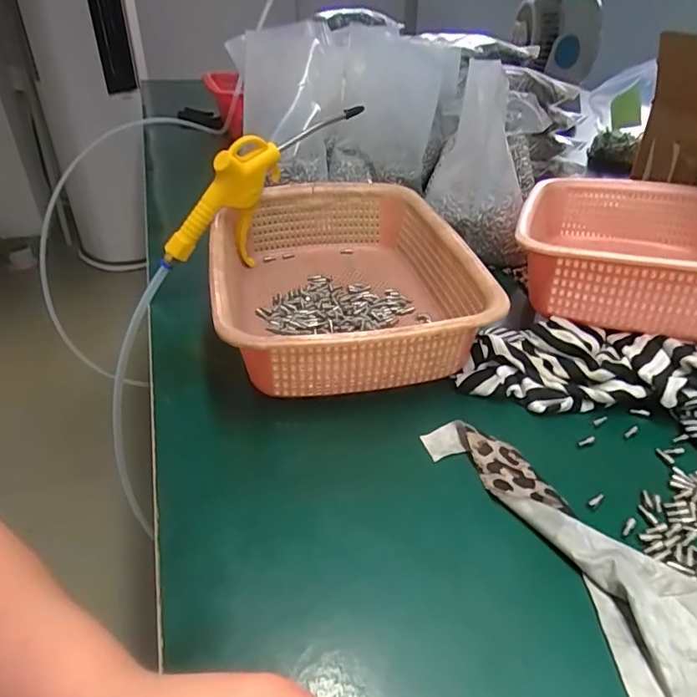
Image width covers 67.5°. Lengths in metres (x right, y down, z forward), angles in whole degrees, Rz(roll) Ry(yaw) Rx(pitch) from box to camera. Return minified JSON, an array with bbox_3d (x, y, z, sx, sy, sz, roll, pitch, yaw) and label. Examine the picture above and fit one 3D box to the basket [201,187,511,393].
[{"bbox_3d":[-0.010,-0.065,0.477,0.215,0.072,0.293,-8,36,-10],"label":"basket"}]

